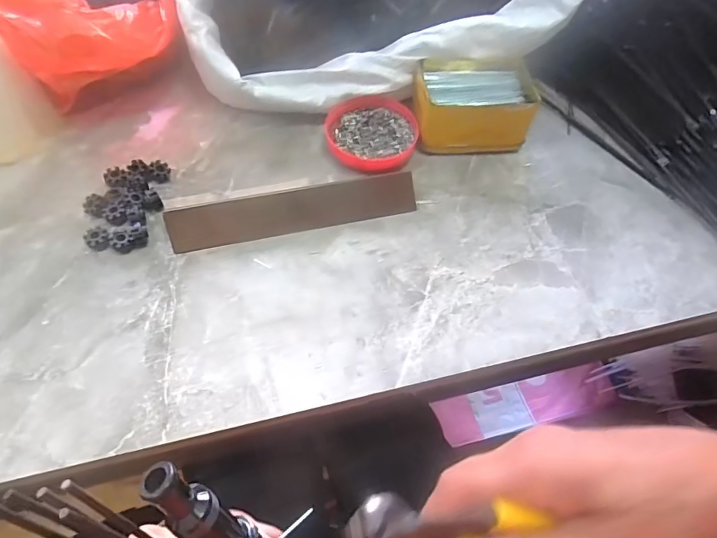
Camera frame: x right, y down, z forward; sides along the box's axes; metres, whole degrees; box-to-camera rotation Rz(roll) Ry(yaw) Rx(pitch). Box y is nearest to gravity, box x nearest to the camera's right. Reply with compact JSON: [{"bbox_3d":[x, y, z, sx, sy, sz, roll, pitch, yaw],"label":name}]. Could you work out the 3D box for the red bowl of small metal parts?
[{"bbox_3d":[0.014,-0.136,0.472,0.090,0.017,0.098,1,58,-2],"label":"red bowl of small metal parts"}]

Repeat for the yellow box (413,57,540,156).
[{"bbox_3d":[0.115,-0.164,0.475,0.113,0.052,0.085,1,58,-2],"label":"yellow box"}]

